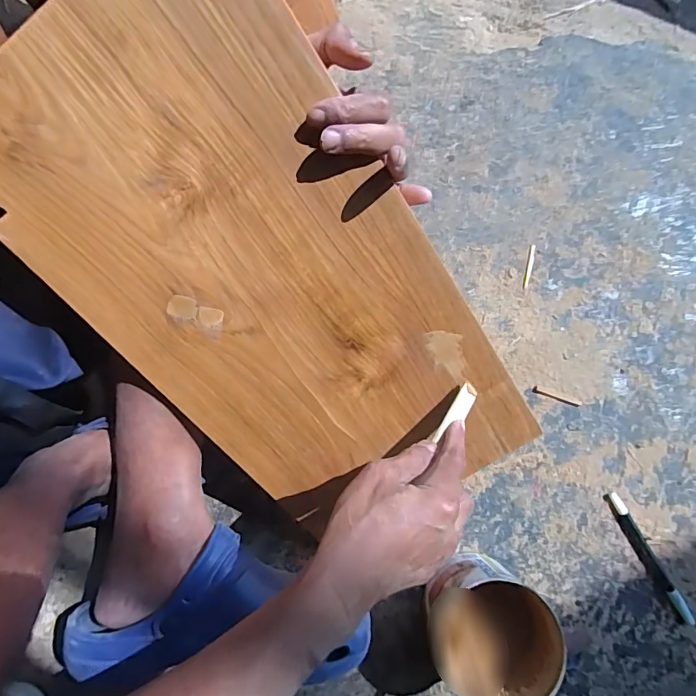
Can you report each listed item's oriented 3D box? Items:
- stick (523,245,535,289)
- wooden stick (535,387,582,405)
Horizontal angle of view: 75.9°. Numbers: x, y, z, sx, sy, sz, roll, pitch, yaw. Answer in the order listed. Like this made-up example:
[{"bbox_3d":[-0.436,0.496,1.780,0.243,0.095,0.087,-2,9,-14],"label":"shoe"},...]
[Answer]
[{"bbox_3d":[0.230,-0.103,0.565,0.008,0.006,0.060,14,78,5],"label":"stick"},{"bbox_3d":[0.249,0.057,0.527,0.053,0.004,0.007,20,78,6],"label":"wooden stick"}]

